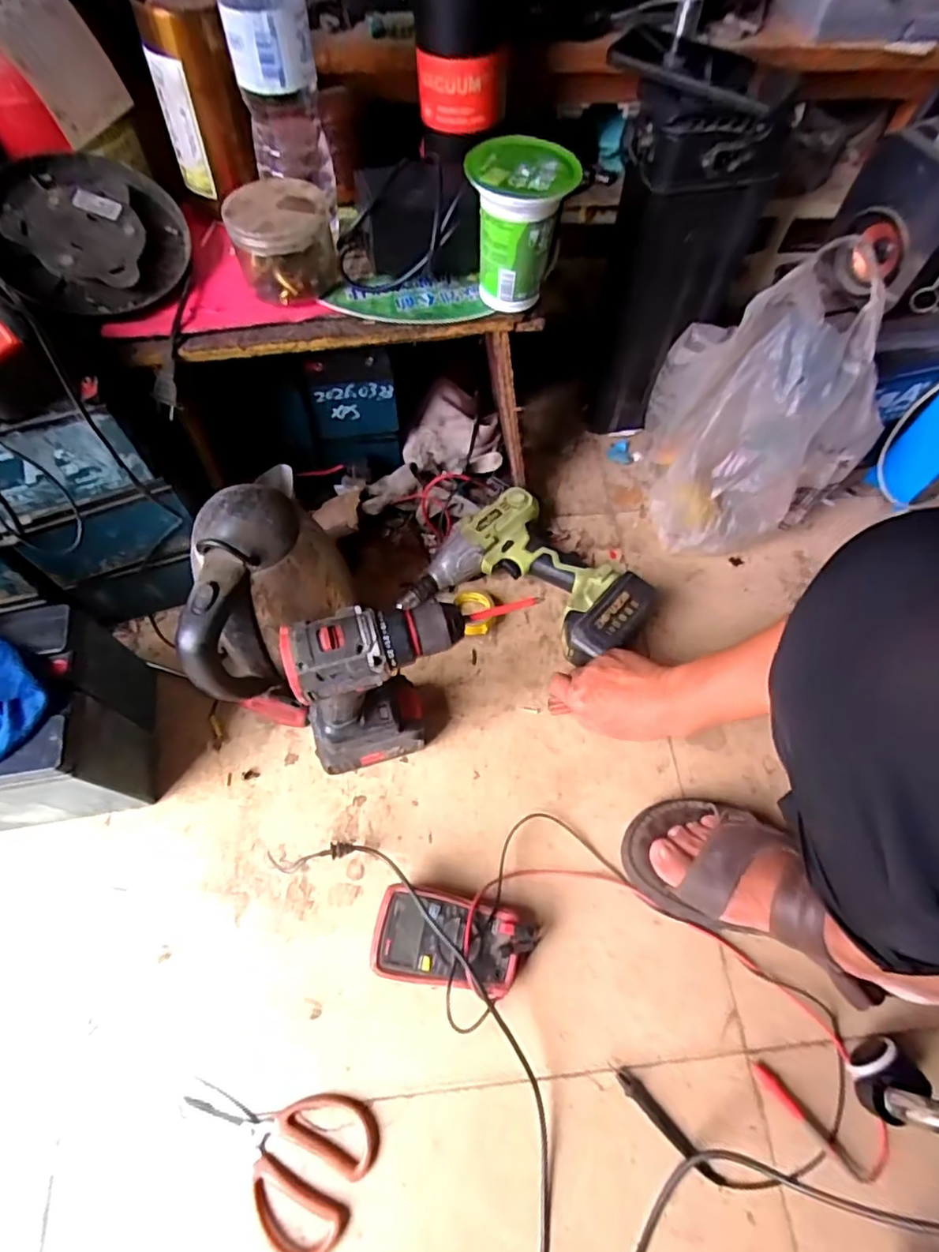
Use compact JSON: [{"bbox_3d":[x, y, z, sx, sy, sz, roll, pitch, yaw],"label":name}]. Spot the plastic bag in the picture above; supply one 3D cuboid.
[{"bbox_3d":[0.314,-0.252,0.674,0.209,0.287,0.223,-27,68,-14],"label":"plastic bag"}]

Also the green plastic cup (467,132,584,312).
[{"bbox_3d":[0.040,-0.331,0.493,0.080,0.096,0.078,1,64,-1],"label":"green plastic cup"}]

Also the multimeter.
[{"bbox_3d":[-0.013,0.289,0.543,0.142,0.049,0.076,11,65,3],"label":"multimeter"}]

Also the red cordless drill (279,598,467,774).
[{"bbox_3d":[-0.081,0.062,0.545,0.154,0.249,0.062,-15,66,-9],"label":"red cordless drill"}]

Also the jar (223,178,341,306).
[{"bbox_3d":[-0.159,-0.331,0.512,0.084,0.067,0.074,-21,67,-11],"label":"jar"}]

